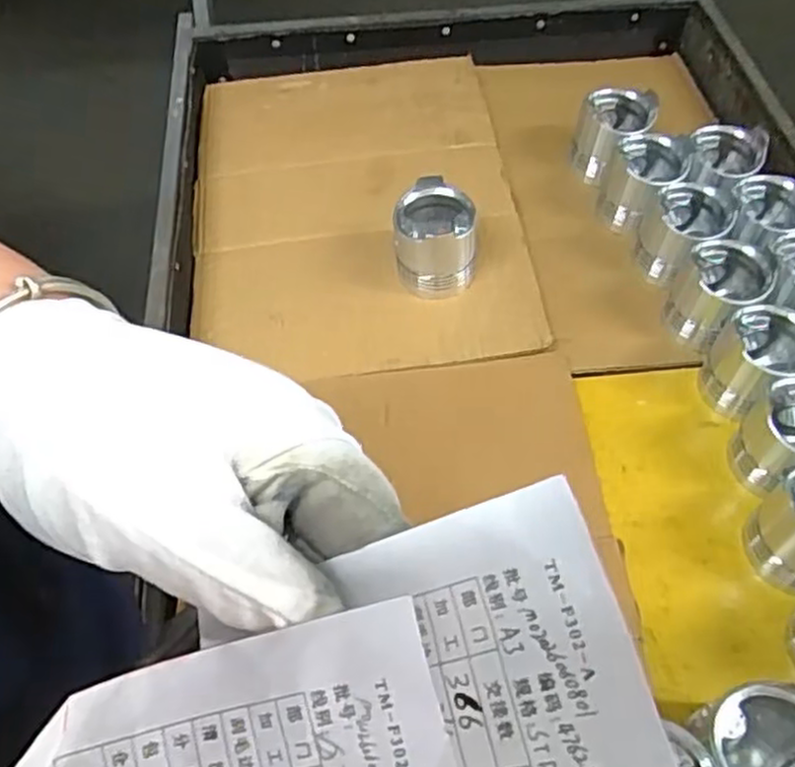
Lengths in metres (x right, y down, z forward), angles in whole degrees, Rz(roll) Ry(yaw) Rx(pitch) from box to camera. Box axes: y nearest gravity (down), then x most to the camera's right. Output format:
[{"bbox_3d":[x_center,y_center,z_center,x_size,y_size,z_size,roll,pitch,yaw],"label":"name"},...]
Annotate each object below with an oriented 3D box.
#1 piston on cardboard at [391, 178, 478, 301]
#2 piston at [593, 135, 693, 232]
[{"bbox_3d":[0.038,-0.147,0.774,0.080,0.099,0.081,-1,55,2],"label":"piston on cardboard"},{"bbox_3d":[0.277,-0.225,0.832,0.080,0.088,0.080,-1,55,2],"label":"piston"}]

